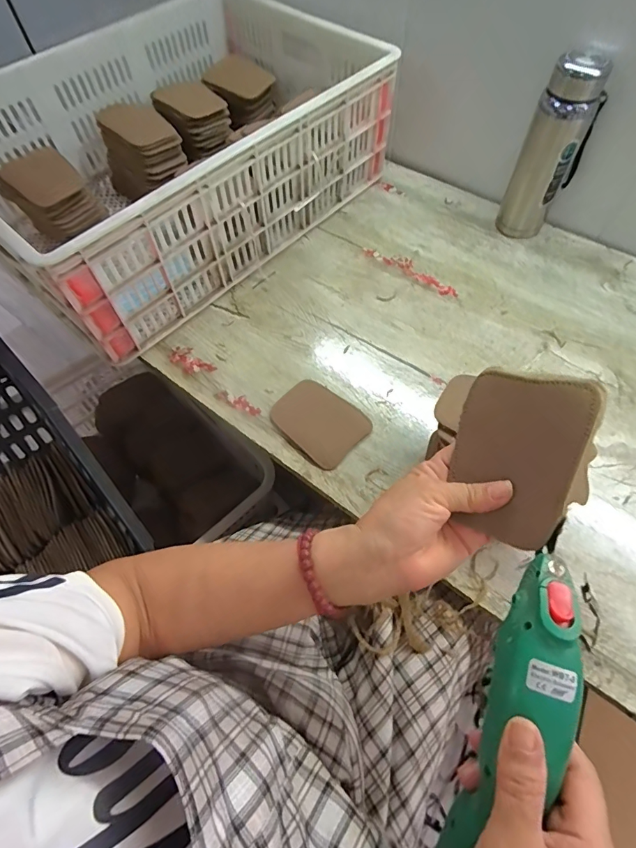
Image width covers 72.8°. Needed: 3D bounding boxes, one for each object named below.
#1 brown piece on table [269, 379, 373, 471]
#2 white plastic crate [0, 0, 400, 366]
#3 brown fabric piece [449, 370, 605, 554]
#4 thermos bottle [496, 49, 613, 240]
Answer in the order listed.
[{"bbox_3d":[0.000,-0.005,0.541,0.115,0.014,0.083,39,69,21],"label":"brown piece on table"},{"bbox_3d":[-0.220,-0.440,0.686,0.434,0.191,0.609,39,69,21],"label":"white plastic crate"},{"bbox_3d":[0.135,0.022,0.301,0.084,0.004,0.114,21,97,46],"label":"brown fabric piece"},{"bbox_3d":[0.335,-0.387,0.623,0.076,0.228,0.060,32,67,18],"label":"thermos bottle"}]

